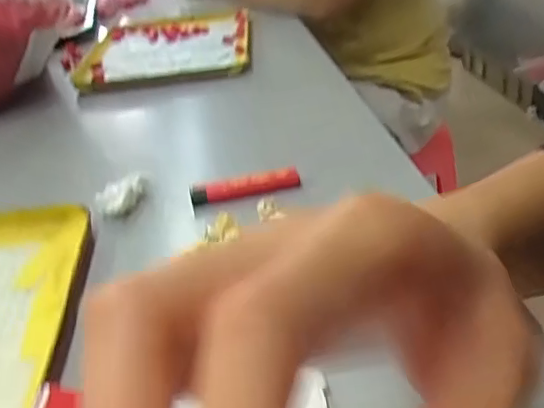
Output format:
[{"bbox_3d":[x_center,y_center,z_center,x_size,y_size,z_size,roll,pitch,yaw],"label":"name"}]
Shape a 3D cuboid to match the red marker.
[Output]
[{"bbox_3d":[-0.020,-0.013,0.421,0.078,0.014,0.011,-12,33,-7],"label":"red marker"}]

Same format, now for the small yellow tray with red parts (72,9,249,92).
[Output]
[{"bbox_3d":[-0.132,-0.204,0.751,0.200,0.027,0.260,-7,33,1],"label":"small yellow tray with red parts"}]

